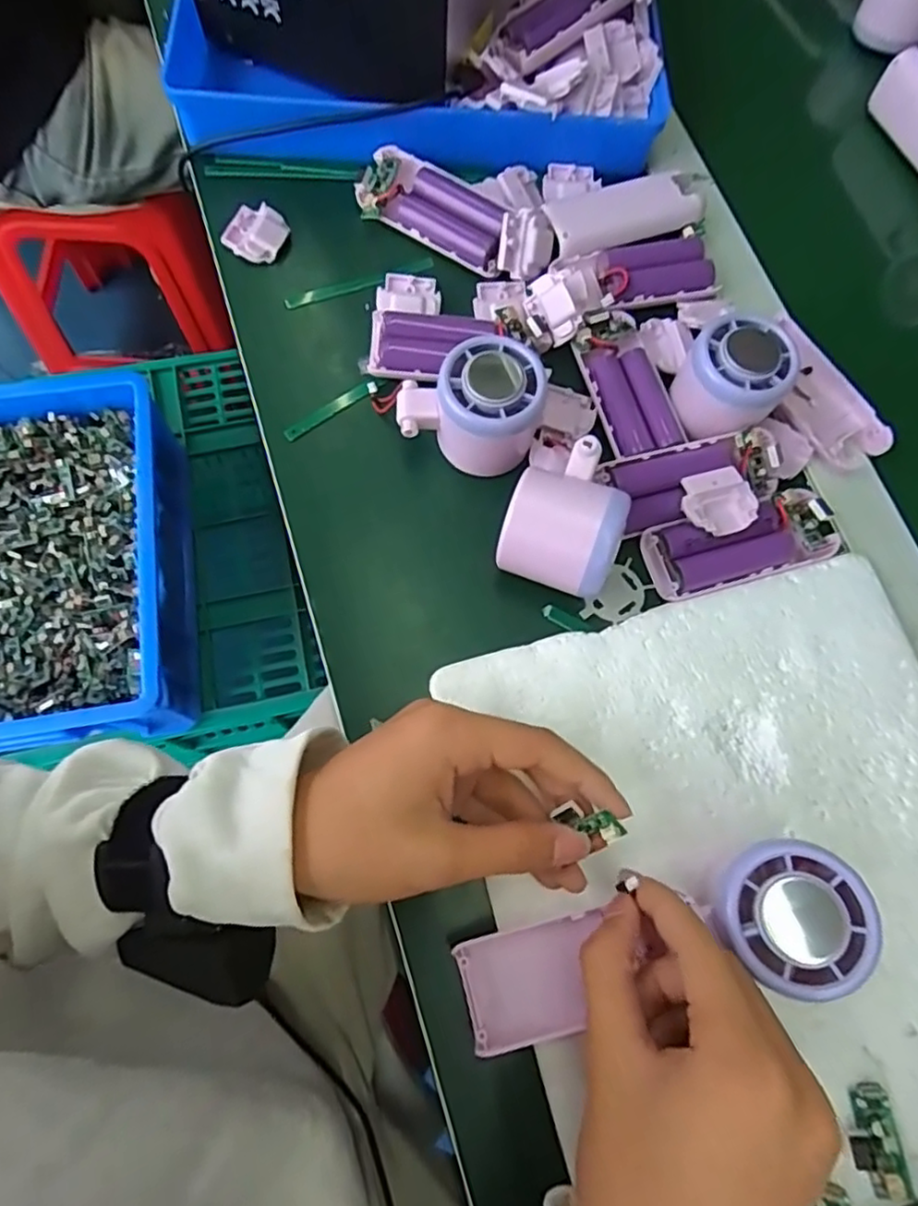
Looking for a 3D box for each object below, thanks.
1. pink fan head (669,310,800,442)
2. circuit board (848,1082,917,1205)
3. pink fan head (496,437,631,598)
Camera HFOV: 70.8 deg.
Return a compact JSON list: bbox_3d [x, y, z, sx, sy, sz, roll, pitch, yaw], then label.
[{"bbox_3d":[0.150,-0.122,0.360,0.055,0.042,0.065,44,76,10],"label":"pink fan head"},{"bbox_3d":[0.173,0.225,0.267,0.024,0.008,0.039,-10,73,-6],"label":"circuit board"},{"bbox_3d":[0.054,-0.043,0.327,0.057,0.048,0.069,18,73,3],"label":"pink fan head"}]

